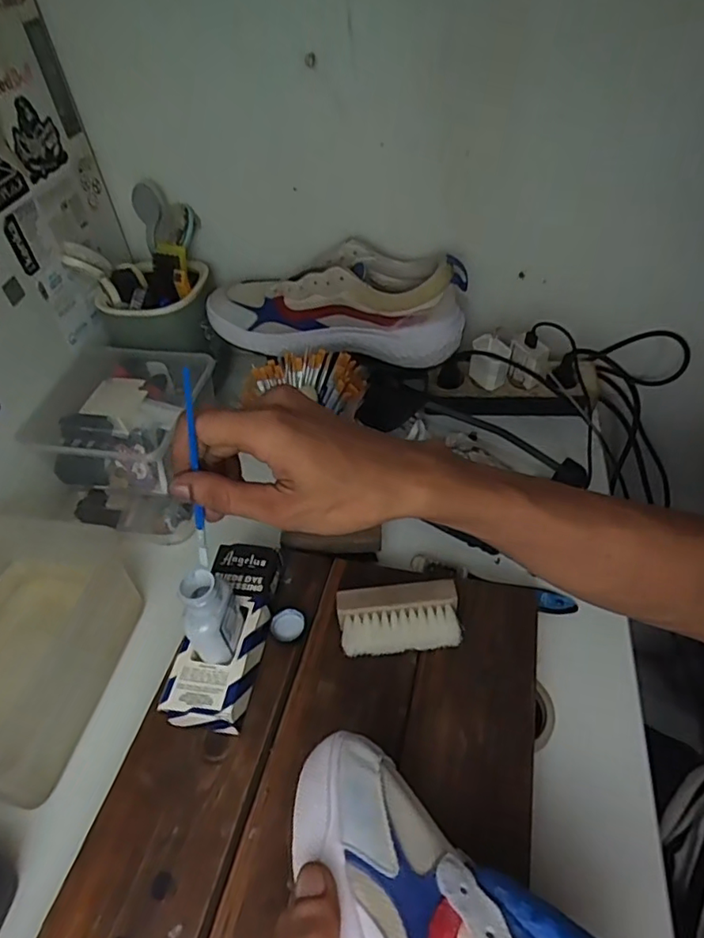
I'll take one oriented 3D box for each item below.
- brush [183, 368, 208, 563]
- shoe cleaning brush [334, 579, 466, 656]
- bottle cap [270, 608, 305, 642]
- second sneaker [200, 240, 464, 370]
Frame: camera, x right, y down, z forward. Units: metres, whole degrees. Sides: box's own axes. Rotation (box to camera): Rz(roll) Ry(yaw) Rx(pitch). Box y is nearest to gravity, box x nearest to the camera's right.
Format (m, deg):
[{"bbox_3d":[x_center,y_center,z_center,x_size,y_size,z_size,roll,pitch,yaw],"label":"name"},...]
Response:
[{"bbox_3d":[-0.089,0.008,0.324,0.006,0.166,0.004,17,46,5],"label":"brush"},{"bbox_3d":[0.036,0.118,0.442,0.091,0.036,0.043,-4,46,0],"label":"shoe cleaning brush"},{"bbox_3d":[-0.053,0.127,0.457,0.027,0.007,0.024,-21,49,-15],"label":"bottle cap"},{"bbox_3d":[-0.021,-0.187,0.630,0.288,0.094,0.084,5,47,9],"label":"second sneaker"}]

